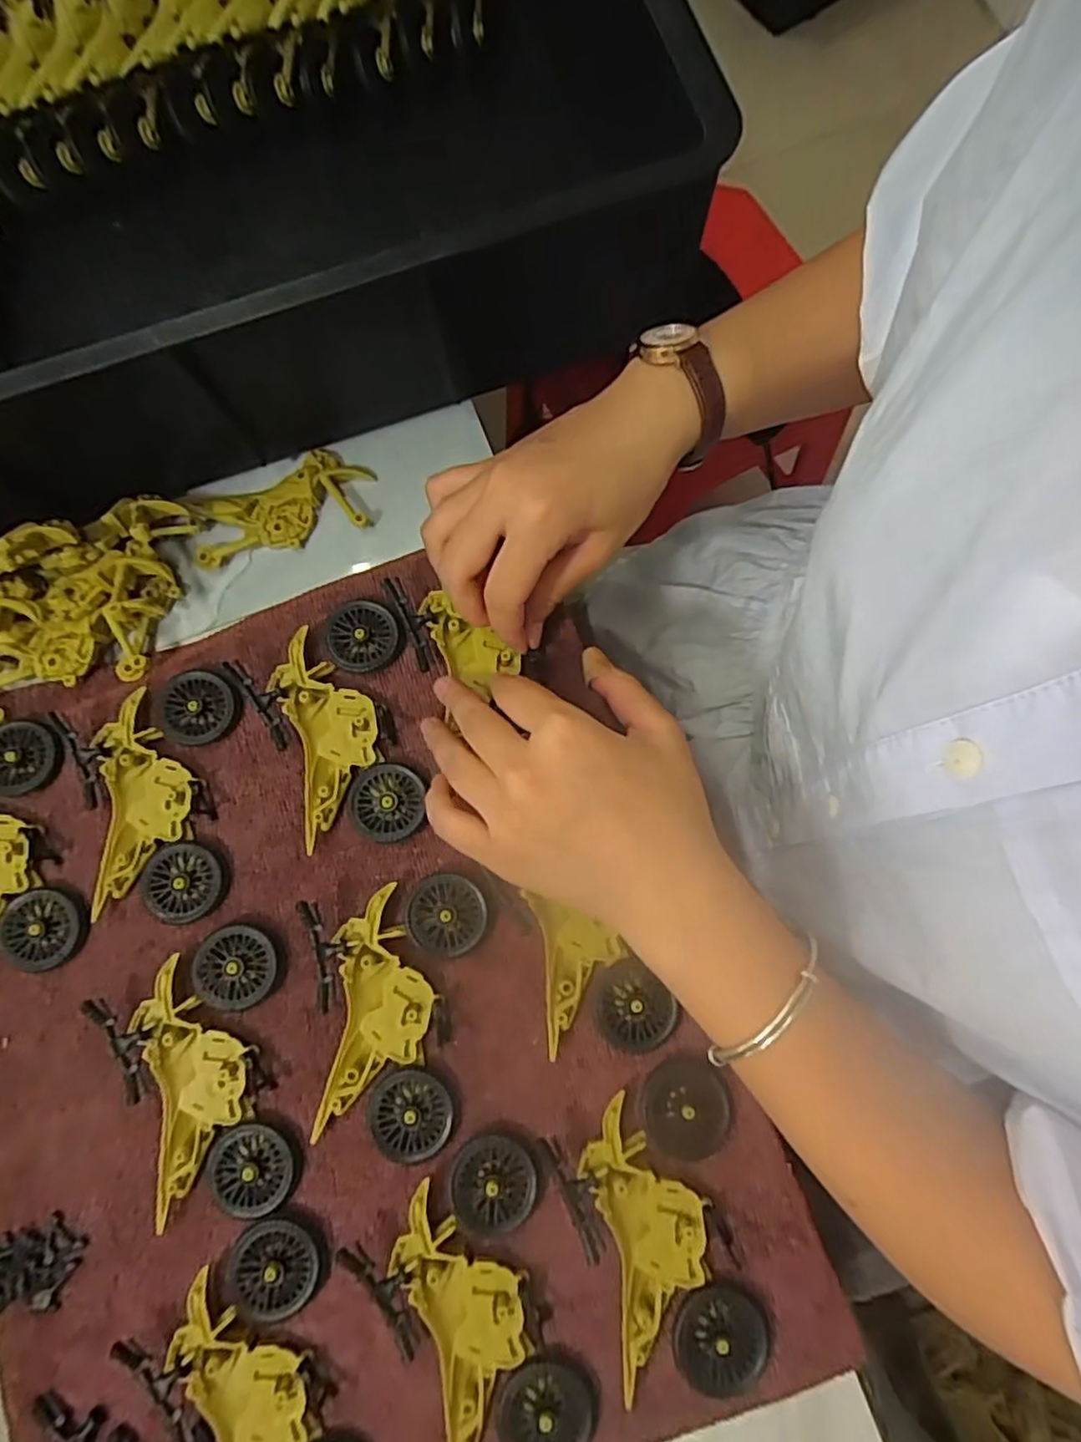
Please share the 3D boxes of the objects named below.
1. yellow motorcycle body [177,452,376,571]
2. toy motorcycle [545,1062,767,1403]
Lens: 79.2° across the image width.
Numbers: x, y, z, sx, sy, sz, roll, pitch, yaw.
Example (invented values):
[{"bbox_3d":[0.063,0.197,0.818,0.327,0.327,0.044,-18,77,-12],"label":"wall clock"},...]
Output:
[{"bbox_3d":[-0.139,-0.116,0.347,0.095,0.012,0.049,-15,79,-2],"label":"yellow motorcycle body"},{"bbox_3d":[0.052,0.207,0.267,0.074,0.013,0.115,-14,79,-2],"label":"toy motorcycle"}]

